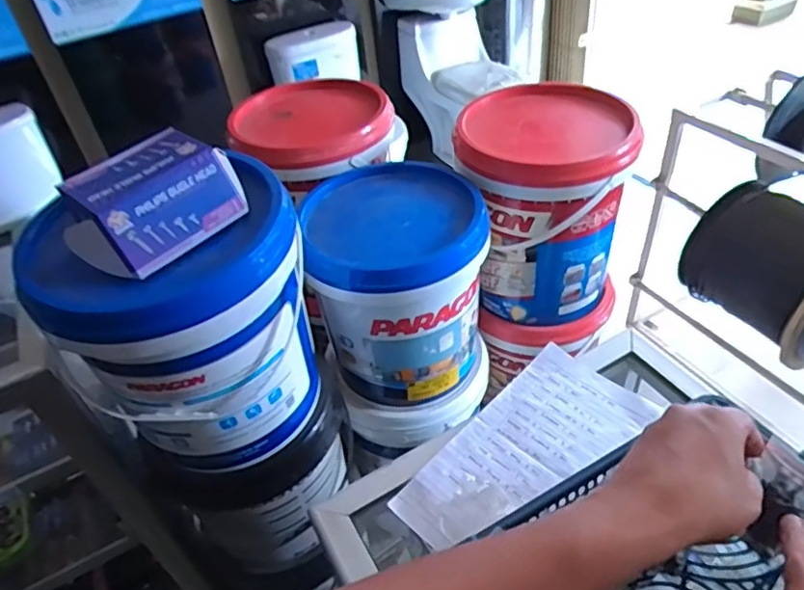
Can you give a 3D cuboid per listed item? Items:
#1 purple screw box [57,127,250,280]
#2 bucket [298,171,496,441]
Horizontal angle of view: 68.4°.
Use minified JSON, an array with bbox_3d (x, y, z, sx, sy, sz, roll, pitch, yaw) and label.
[{"bbox_3d":[-0.252,-0.100,0.612,0.097,0.078,0.154,27,52,33],"label":"purple screw box"},{"bbox_3d":[0.001,0.002,0.985,0.273,0.344,0.260,-13,41,-6],"label":"bucket"}]

